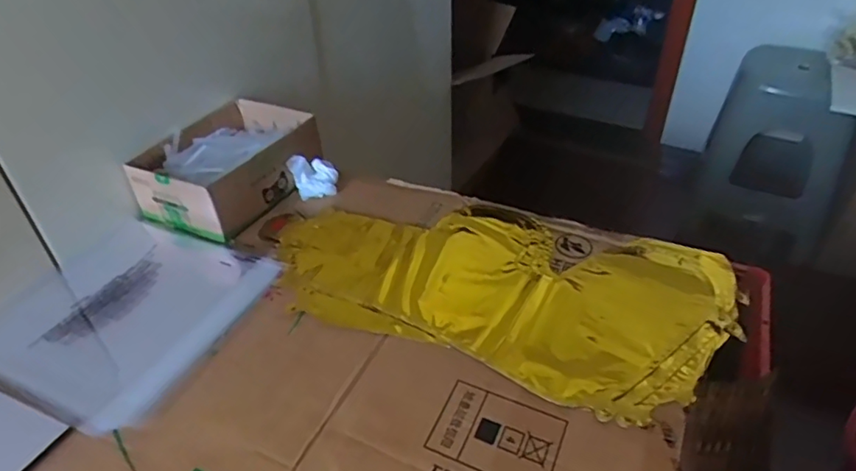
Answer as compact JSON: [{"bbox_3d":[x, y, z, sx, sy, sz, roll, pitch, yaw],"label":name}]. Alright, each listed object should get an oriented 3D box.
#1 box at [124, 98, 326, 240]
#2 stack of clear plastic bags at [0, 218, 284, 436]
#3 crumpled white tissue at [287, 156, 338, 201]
[{"bbox_3d":[-0.232,-0.085,0.679,0.143,0.064,0.197,20,43,25],"label":"box"},{"bbox_3d":[-0.292,0.064,0.540,0.234,0.005,0.215,14,41,19],"label":"stack of clear plastic bags"},{"bbox_3d":[-0.132,-0.072,0.669,0.051,0.035,0.040,-20,42,-22],"label":"crumpled white tissue"}]

